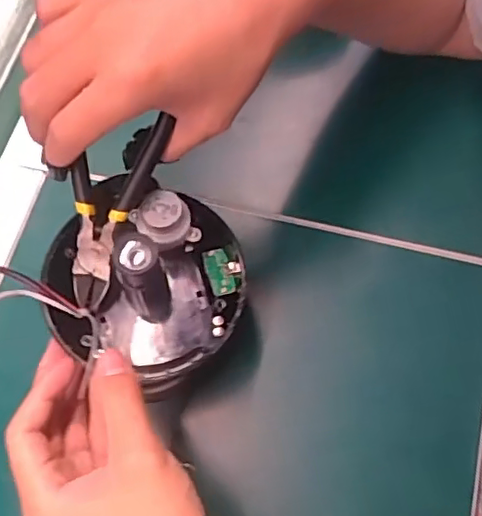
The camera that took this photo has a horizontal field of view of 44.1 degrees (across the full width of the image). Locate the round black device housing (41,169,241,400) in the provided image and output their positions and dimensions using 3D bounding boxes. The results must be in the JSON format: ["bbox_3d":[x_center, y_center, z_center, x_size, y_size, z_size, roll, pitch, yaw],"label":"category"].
[{"bbox_3d":[-0.056,0.011,0.346,0.114,0.050,0.107,-1,69,2],"label":"round black device housing"}]

